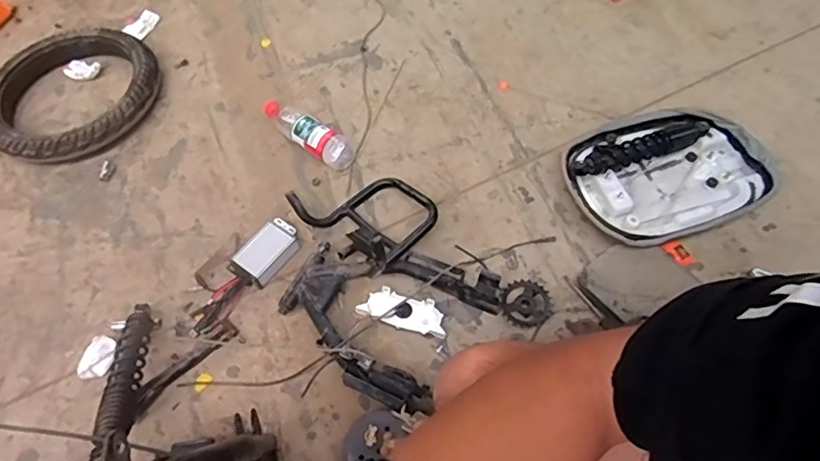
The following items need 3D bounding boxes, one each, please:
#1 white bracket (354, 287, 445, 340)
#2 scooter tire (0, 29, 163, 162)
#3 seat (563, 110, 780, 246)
[{"bbox_3d":[-0.011,0.133,0.924,0.147,0.025,0.059,13,60,9],"label":"white bracket"},{"bbox_3d":[-0.721,-0.290,1.166,0.313,0.071,0.352,31,65,19],"label":"scooter tire"},{"bbox_3d":[0.470,-0.108,1.029,0.357,0.080,0.275,-16,60,-7],"label":"seat"}]

